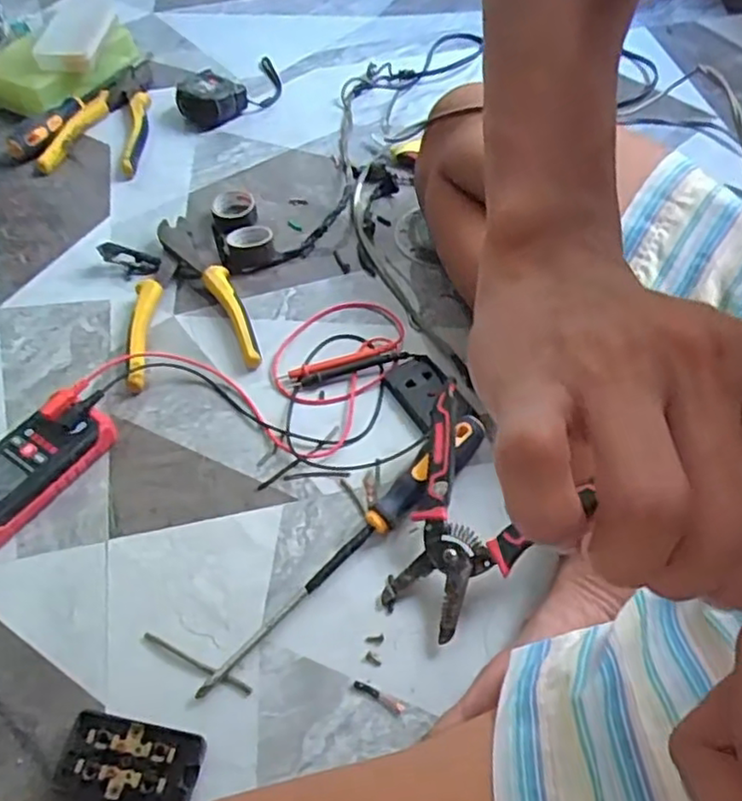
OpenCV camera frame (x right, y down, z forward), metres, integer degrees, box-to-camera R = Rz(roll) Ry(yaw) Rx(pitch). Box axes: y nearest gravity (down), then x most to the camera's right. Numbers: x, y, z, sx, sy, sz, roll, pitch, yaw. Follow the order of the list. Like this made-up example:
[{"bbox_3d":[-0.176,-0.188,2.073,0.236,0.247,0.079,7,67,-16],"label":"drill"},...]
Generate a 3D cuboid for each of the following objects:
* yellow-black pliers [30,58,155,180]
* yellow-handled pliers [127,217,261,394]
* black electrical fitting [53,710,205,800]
[{"bbox_3d":[-0.289,-0.322,0.746,0.110,0.022,0.205,5,55,4],"label":"yellow-black pliers"},{"bbox_3d":[-0.170,-0.102,0.592,0.102,0.025,0.200,-14,55,-9],"label":"yellow-handled pliers"},{"bbox_3d":[-0.138,0.205,0.378,0.080,0.014,0.041,8,55,7],"label":"black electrical fitting"}]

